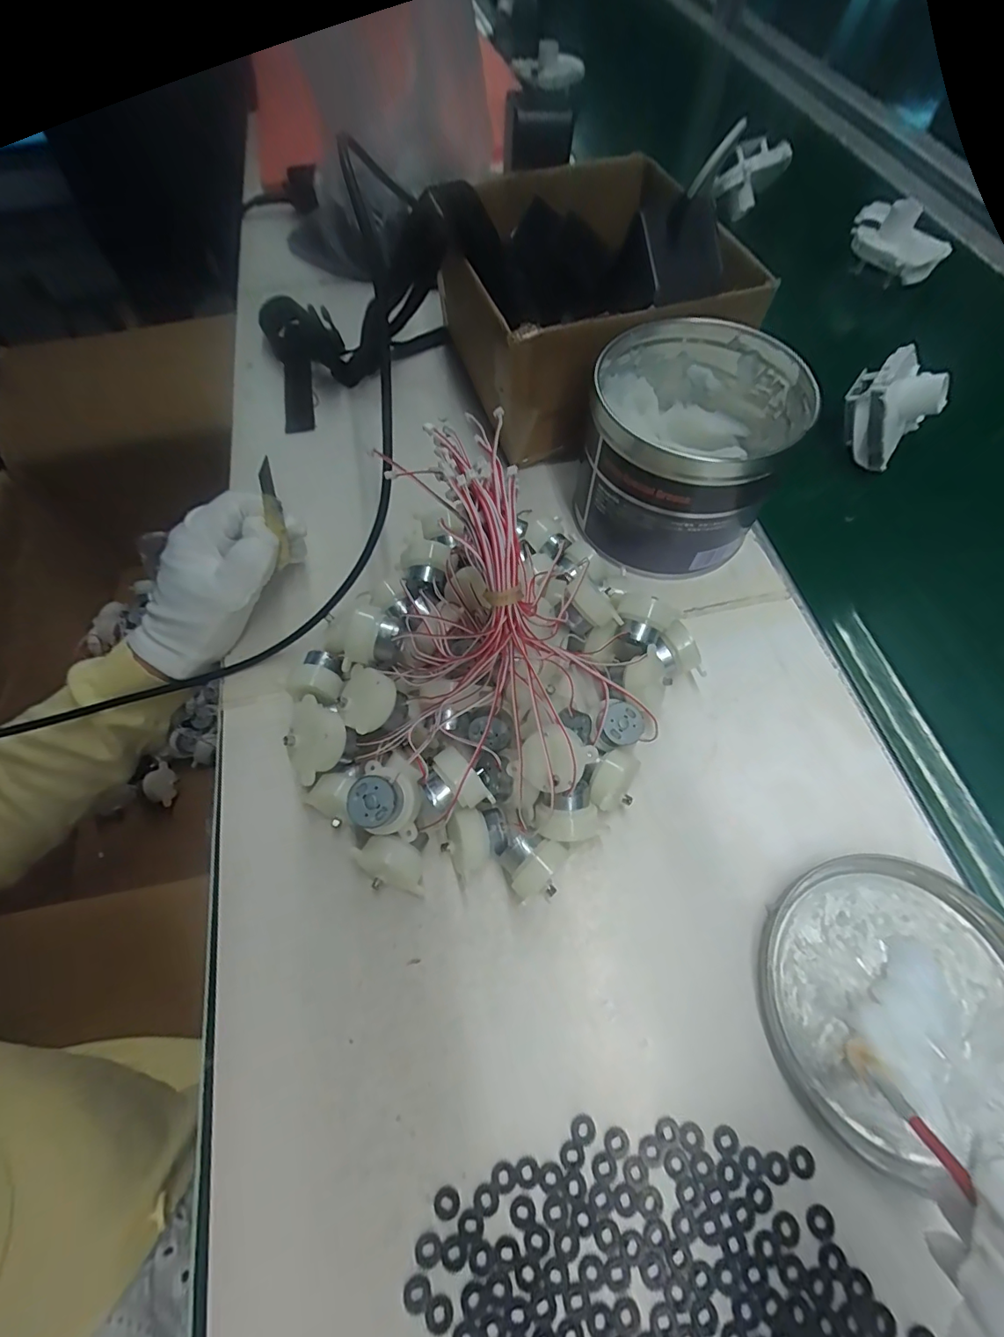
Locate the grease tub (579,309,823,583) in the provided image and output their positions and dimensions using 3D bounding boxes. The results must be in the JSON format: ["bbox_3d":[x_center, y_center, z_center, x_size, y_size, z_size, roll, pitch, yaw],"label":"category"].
[{"bbox_3d":[0.119,-0.146,0.337,0.121,0.100,0.132,0,64,1],"label":"grease tub"}]

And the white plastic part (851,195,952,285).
[{"bbox_3d":[0.407,-0.449,0.517,0.058,0.039,0.098,-30,67,-13],"label":"white plastic part"}]

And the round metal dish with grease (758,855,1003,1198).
[{"bbox_3d":[0.191,0.157,0.237,0.128,0.010,0.121,0,64,1],"label":"round metal dish with grease"}]

